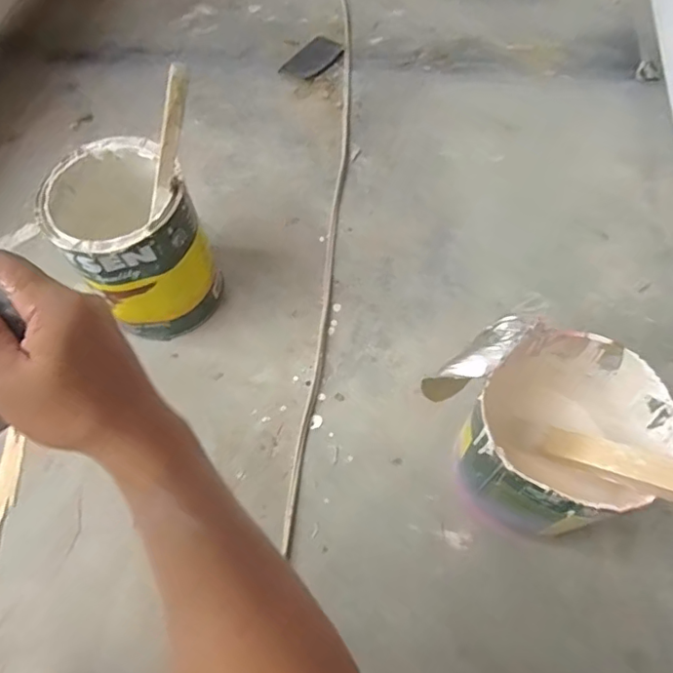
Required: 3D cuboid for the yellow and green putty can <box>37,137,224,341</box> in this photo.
[{"bbox_3d":[-0.259,-0.123,0.728,0.150,0.212,0.191,-31,65,-13],"label":"yellow and green putty can"}]

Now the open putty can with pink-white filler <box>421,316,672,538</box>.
[{"bbox_3d":[0.218,0.100,0.594,0.171,0.212,0.188,-1,63,2],"label":"open putty can with pink-white filler"}]

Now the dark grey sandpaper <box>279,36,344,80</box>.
[{"bbox_3d":[-0.040,-0.513,1.042,0.073,0.011,0.121,34,69,18],"label":"dark grey sandpaper"}]

